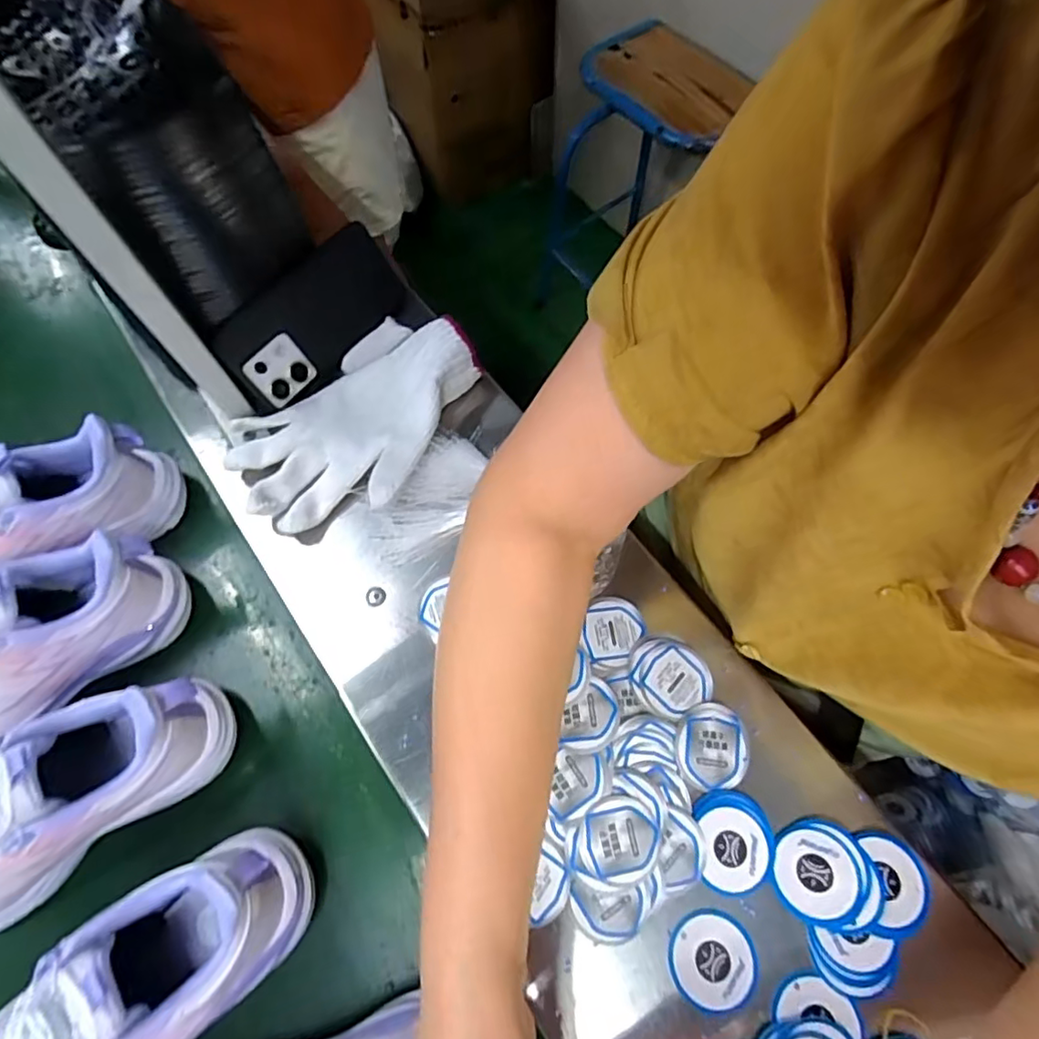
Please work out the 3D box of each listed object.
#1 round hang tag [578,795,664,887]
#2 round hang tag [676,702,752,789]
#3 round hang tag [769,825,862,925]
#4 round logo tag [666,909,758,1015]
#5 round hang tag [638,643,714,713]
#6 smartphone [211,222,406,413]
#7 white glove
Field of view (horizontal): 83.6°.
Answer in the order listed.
[{"bbox_3d":[0.061,0.194,0.351,0.049,0.006,0.046,-2,62,3],"label":"round hang tag"},{"bbox_3d":[0.125,0.146,0.374,0.048,0.004,0.050,-6,72,-9],"label":"round hang tag"},{"bbox_3d":[0.174,0.209,0.343,0.048,0.004,0.047,-5,60,9],"label":"round hang tag"},{"bbox_3d":[0.111,0.254,0.336,0.048,0.004,0.047,-2,62,3],"label":"round logo tag"},{"bbox_3d":[0.105,0.106,0.387,0.045,0.006,0.044,-2,62,3],"label":"round hang tag"},{"bbox_3d":[-0.171,-0.169,0.489,0.012,0.081,0.169,18,62,47],"label":"smartphone"},{"bbox_3d":[-0.134,-0.085,0.462,0.143,0.027,0.200,24,66,15],"label":"white glove"}]

